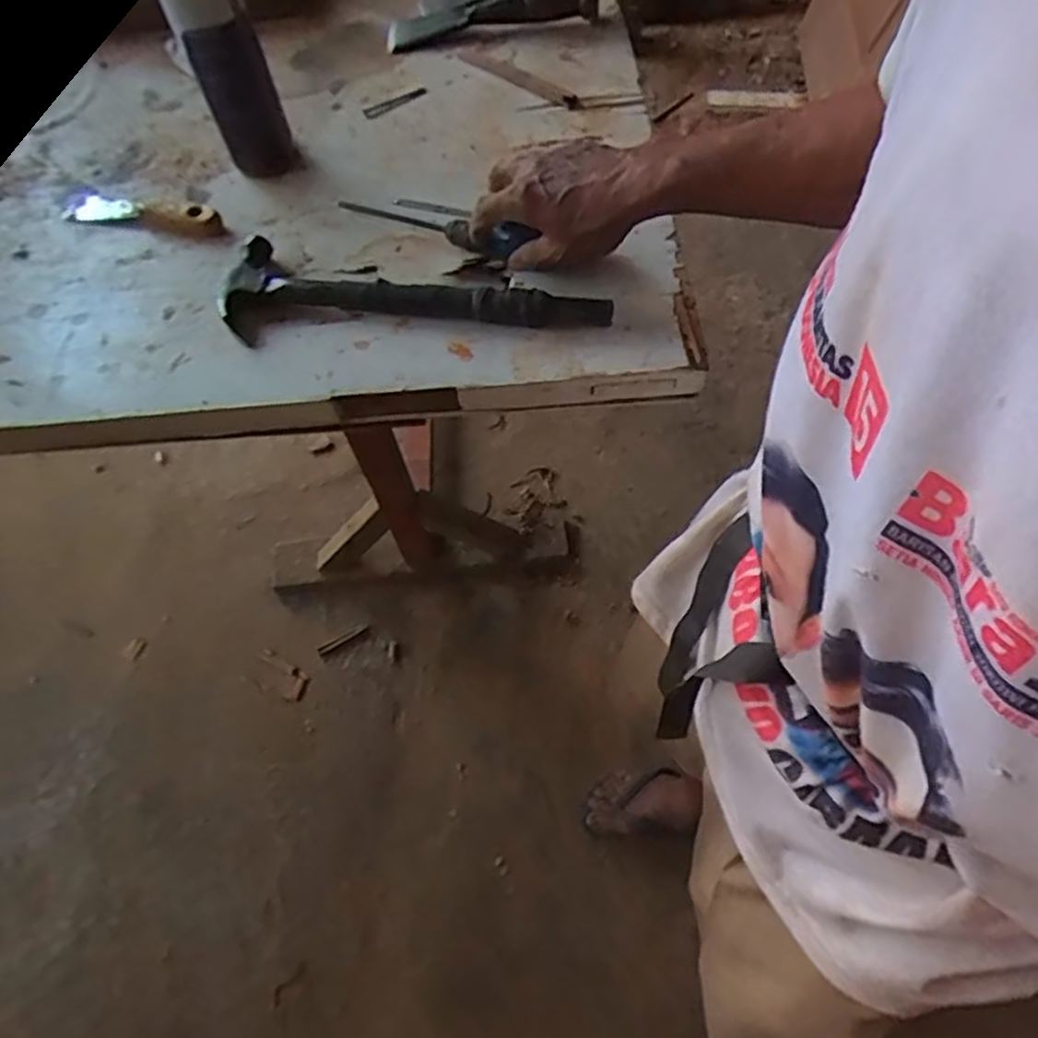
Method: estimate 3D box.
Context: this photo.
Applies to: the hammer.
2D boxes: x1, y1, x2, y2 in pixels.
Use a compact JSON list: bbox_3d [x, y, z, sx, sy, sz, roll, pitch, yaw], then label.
[{"bbox_3d":[-0.090,-0.199,0.598,0.324,0.035,0.102,1,59,5],"label":"hammer"}]

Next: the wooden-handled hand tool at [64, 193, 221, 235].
[{"bbox_3d":[-0.372,-0.303,0.690,0.188,0.018,0.034,15,62,13],"label":"wooden-handled hand tool"}]

